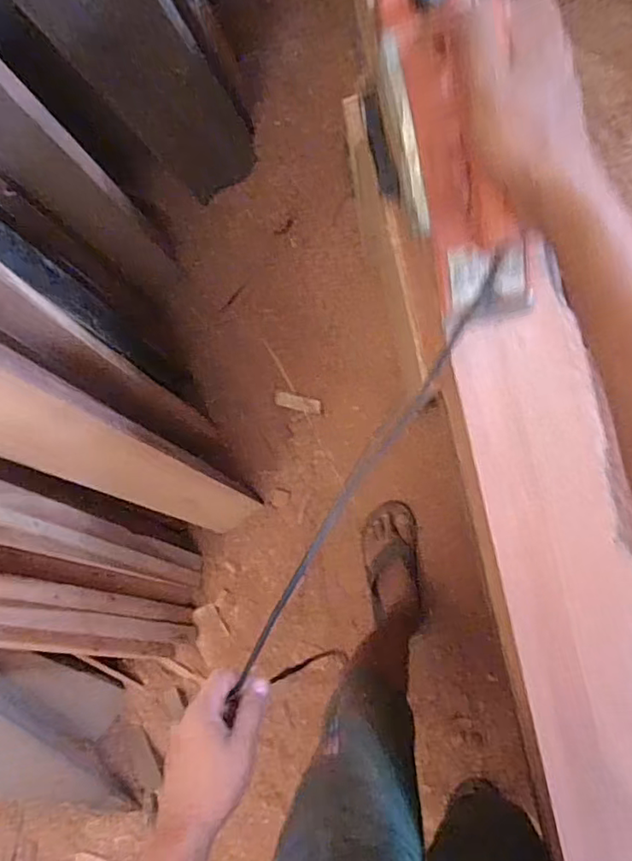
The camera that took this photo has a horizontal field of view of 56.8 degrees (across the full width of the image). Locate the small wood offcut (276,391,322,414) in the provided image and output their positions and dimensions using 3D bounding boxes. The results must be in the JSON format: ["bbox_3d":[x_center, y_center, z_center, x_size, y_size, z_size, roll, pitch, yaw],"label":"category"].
[{"bbox_3d":[-0.034,-0.054,1.147,0.092,0.009,0.028,13,91,6],"label":"small wood offcut"}]

